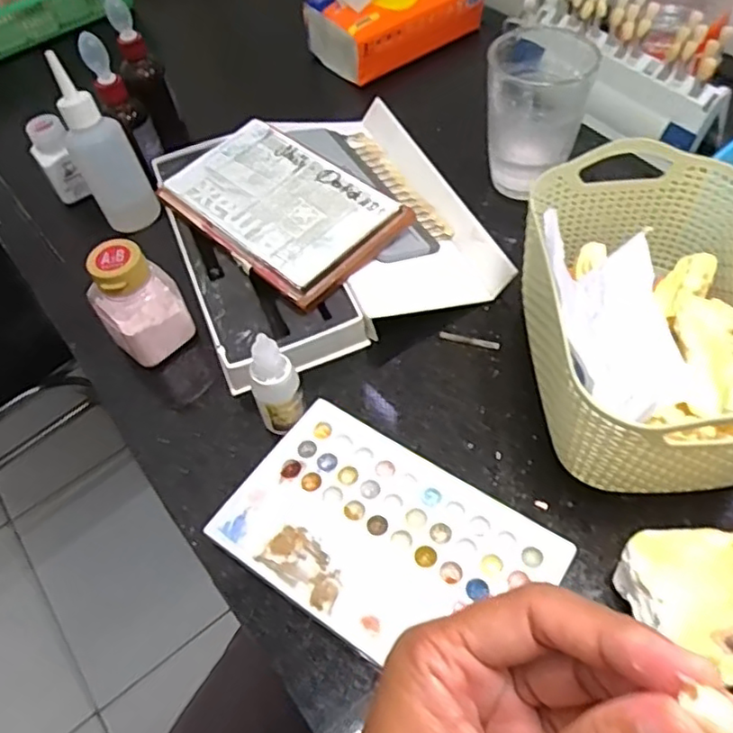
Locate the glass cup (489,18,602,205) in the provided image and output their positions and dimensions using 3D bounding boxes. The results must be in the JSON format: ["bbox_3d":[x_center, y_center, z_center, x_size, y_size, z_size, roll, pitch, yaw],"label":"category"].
[{"bbox_3d":[0.113,-0.169,0.420,0.061,0.108,0.065,-2,55,3],"label":"glass cup"}]

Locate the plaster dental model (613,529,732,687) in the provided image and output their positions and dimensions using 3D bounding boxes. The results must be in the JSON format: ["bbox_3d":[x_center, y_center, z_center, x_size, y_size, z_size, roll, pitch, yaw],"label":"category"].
[{"bbox_3d":[0.142,0.096,0.266,0.056,0.042,0.061,-2,55,3],"label":"plaster dental model"}]

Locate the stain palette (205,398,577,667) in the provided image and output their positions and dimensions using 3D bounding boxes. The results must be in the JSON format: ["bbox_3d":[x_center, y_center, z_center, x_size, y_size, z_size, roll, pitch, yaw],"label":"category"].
[{"bbox_3d":[0.008,0.085,0.305,0.148,0.012,0.093,29,62,22],"label":"stain palette"}]

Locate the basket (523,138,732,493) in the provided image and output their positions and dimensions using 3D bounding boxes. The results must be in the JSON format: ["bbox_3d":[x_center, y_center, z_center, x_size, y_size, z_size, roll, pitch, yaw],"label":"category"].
[{"bbox_3d":[0.147,-0.022,0.322,0.124,0.084,0.172,5,56,8],"label":"basket"}]

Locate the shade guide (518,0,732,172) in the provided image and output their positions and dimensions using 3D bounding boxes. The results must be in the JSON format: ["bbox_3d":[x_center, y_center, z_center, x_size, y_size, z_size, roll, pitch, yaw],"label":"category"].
[{"bbox_3d":[0.184,-0.234,0.464,0.054,0.074,0.192,-32,59,-17],"label":"shade guide"}]

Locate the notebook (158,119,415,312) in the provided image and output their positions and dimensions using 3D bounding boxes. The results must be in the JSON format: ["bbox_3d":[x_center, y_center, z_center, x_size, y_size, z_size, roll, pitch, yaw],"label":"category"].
[{"bbox_3d":[-0.057,-0.104,0.409,0.146,0.023,0.092,38,66,26],"label":"notebook"}]

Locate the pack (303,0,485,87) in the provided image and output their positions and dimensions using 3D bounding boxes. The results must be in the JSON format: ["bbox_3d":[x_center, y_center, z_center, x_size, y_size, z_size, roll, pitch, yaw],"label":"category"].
[{"bbox_3d":[0.031,-0.400,0.671,0.177,0.100,0.096,-32,58,-16],"label":"pack"}]

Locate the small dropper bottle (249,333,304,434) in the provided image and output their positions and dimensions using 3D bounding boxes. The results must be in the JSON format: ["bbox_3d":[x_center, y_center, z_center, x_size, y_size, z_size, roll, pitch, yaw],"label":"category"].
[{"bbox_3d":[-0.046,0.011,0.319,0.021,0.063,0.017,1,55,5],"label":"small dropper bottle"}]

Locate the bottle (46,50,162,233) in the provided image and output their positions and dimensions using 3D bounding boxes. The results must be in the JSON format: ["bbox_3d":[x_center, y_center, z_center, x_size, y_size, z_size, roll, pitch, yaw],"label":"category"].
[{"bbox_3d":[-0.217,-0.175,0.521,0.049,0.132,0.048,-25,56,-11],"label":"bottle"}]

